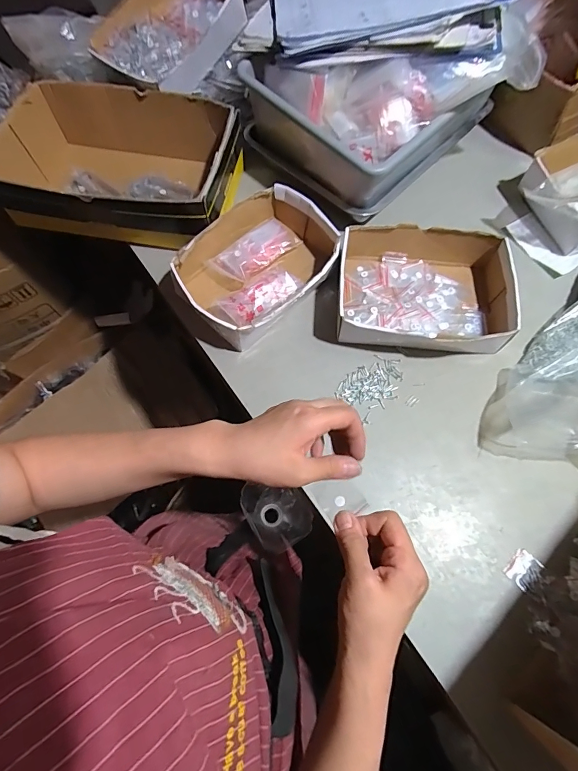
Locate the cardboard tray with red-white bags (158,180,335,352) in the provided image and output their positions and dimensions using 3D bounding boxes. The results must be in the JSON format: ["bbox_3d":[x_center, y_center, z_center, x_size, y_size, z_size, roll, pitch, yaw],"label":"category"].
[{"bbox_3d":[-0.048,-0.175,0.585,0.253,0.064,0.180,-38,73,-13],"label":"cardboard tray with red-white bags"}]

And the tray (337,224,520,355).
[{"bbox_3d":[0.194,-0.140,0.573,0.242,0.061,0.192,3,69,2],"label":"tray"}]

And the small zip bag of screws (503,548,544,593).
[{"bbox_3d":[0.281,0.220,0.464,0.040,0.004,0.037,-41,74,-14],"label":"small zip bag of screws"}]

